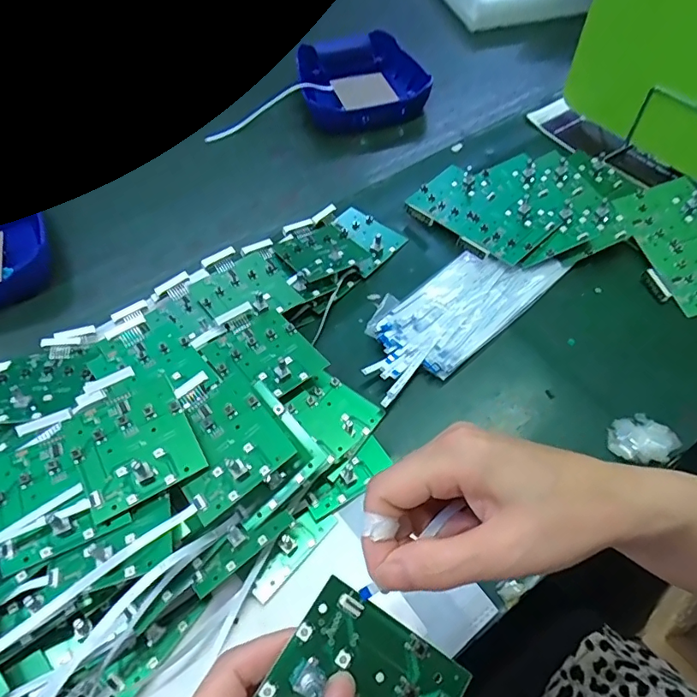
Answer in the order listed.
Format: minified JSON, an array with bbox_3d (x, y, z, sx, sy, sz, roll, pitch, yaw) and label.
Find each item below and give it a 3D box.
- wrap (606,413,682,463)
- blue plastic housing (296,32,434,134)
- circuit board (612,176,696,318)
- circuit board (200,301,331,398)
[{"bbox_3d":[0.224,0.070,0.379,0.038,0.033,0.042,-38,63,-21],"label":"wrap"},{"bbox_3d":[0.017,-0.383,0.713,0.169,0.057,0.193,-13,57,-7],"label":"blue plastic housing"},{"bbox_3d":[0.339,-0.107,0.497,0.082,0.011,0.157,-19,59,7],"label":"circuit board"},{"bbox_3d":[-0.074,0.000,0.410,0.076,0.012,0.090,-37,63,-21],"label":"circuit board"}]

